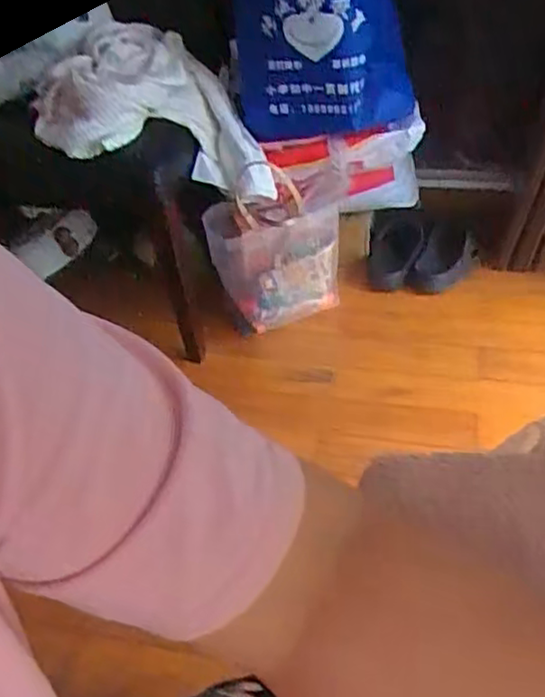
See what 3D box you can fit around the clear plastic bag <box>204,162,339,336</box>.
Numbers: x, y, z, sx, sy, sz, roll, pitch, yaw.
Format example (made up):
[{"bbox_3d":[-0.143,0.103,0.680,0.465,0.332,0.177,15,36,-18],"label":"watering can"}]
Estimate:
[{"bbox_3d":[0.002,-0.192,1.425,0.260,0.366,0.077,4,47,11],"label":"clear plastic bag"}]

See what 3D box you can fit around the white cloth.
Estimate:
[{"bbox_3d":[-0.228,-0.484,1.366,0.415,0.247,0.332,-5,46,3],"label":"white cloth"}]

